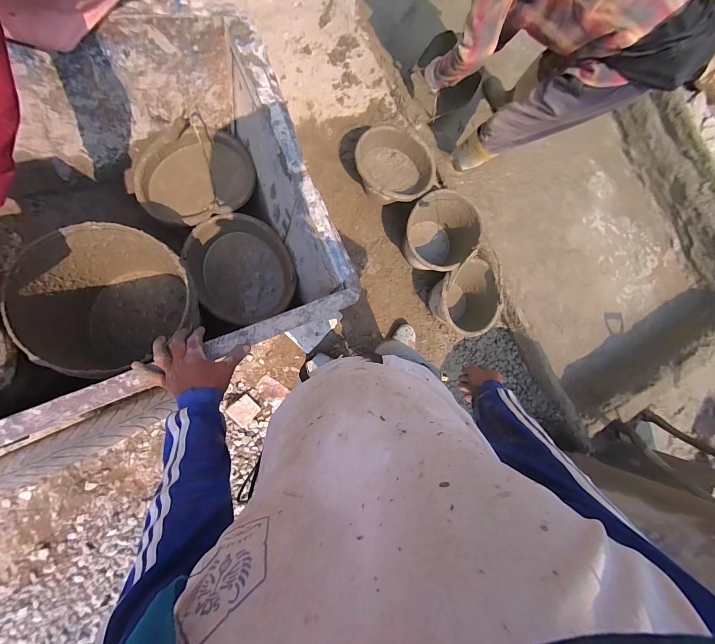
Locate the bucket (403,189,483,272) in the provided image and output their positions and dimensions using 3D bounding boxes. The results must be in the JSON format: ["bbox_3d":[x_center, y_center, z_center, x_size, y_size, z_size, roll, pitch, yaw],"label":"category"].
[{"bbox_3d":[0.310,-0.341,1.258,0.288,0.238,0.276,0,88,-8],"label":"bucket"}]

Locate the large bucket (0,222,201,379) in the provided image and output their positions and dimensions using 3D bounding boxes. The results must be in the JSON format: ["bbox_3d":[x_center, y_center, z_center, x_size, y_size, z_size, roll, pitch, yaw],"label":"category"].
[{"bbox_3d":[-0.543,-0.038,0.746,0.345,0.308,0.319,-5,89,-8],"label":"large bucket"}]

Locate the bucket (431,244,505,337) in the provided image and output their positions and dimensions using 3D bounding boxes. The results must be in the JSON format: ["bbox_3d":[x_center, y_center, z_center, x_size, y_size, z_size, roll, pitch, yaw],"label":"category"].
[{"bbox_3d":[0.432,-0.123,1.290,0.253,0.244,0.353,-2,89,-8],"label":"bucket"}]

